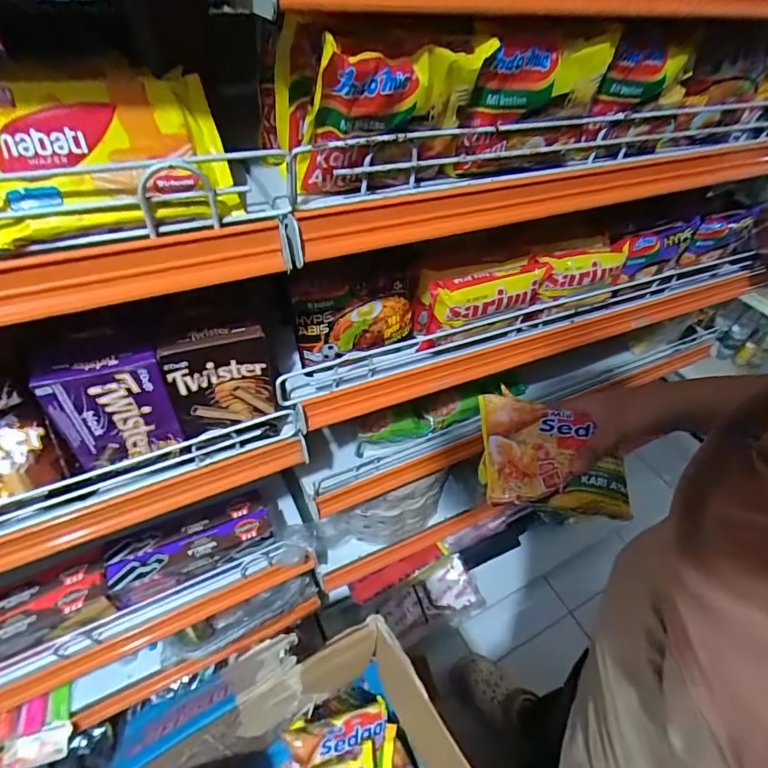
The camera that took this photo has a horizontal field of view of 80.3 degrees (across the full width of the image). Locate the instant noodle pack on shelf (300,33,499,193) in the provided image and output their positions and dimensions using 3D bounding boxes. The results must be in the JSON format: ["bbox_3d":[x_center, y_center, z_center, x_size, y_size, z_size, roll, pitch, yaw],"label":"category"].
[{"bbox_3d":[0.005,-0.184,0.321,0.117,0.090,0.037,-20,51,-23],"label":"instant noodle pack on shelf"}]

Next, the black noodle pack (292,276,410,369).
[{"bbox_3d":[-0.028,-0.070,0.473,0.126,0.078,0.033,-17,50,-21],"label":"black noodle pack"}]

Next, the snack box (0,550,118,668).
[{"bbox_3d":[-0.457,0.293,0.562,0.211,0.049,0.076,-20,51,-23],"label":"snack box"}]

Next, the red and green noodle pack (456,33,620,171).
[{"bbox_3d":[0.118,-0.218,0.363,0.126,0.089,0.022,-18,50,-21],"label":"red and green noodle pack"}]

